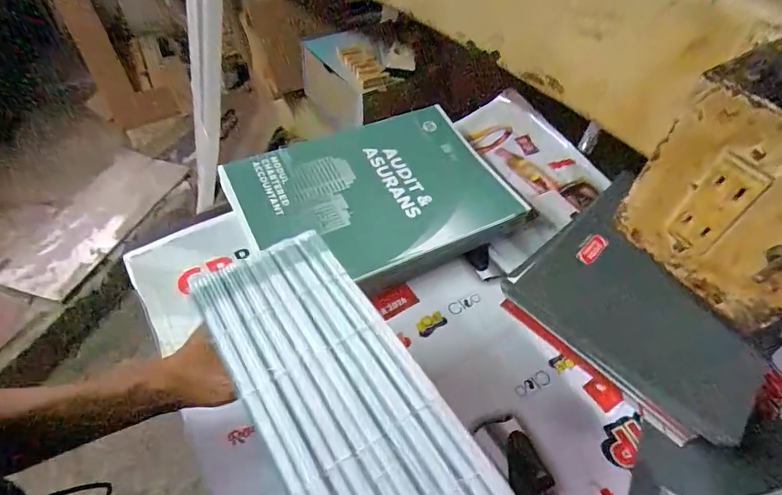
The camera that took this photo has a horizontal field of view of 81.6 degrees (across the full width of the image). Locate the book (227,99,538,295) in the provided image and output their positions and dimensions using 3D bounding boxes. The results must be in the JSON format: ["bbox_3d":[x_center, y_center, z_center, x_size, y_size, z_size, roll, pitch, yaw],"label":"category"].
[{"bbox_3d":[-0.018,-0.057,0.561,0.303,0.057,0.223,-24,64,-18],"label":"book"}]

